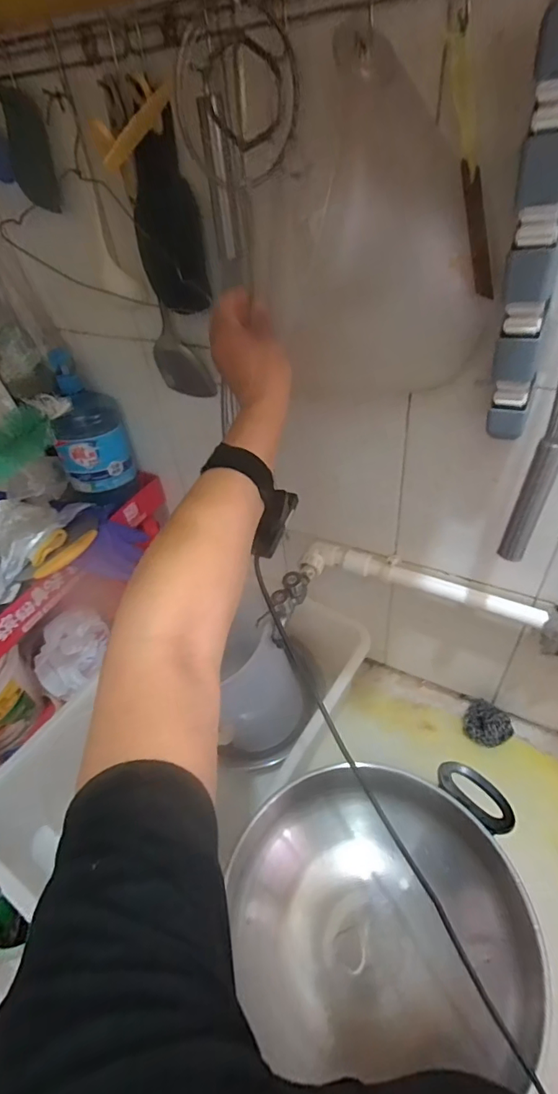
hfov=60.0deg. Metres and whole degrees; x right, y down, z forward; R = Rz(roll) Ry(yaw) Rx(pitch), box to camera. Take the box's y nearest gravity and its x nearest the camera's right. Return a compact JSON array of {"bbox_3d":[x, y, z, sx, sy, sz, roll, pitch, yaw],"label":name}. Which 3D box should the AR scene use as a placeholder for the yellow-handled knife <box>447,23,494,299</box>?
[{"bbox_3d":[0.153,-0.300,0.388,0.017,0.183,0.013,-22,21,-15],"label":"yellow-handled knife"}]

